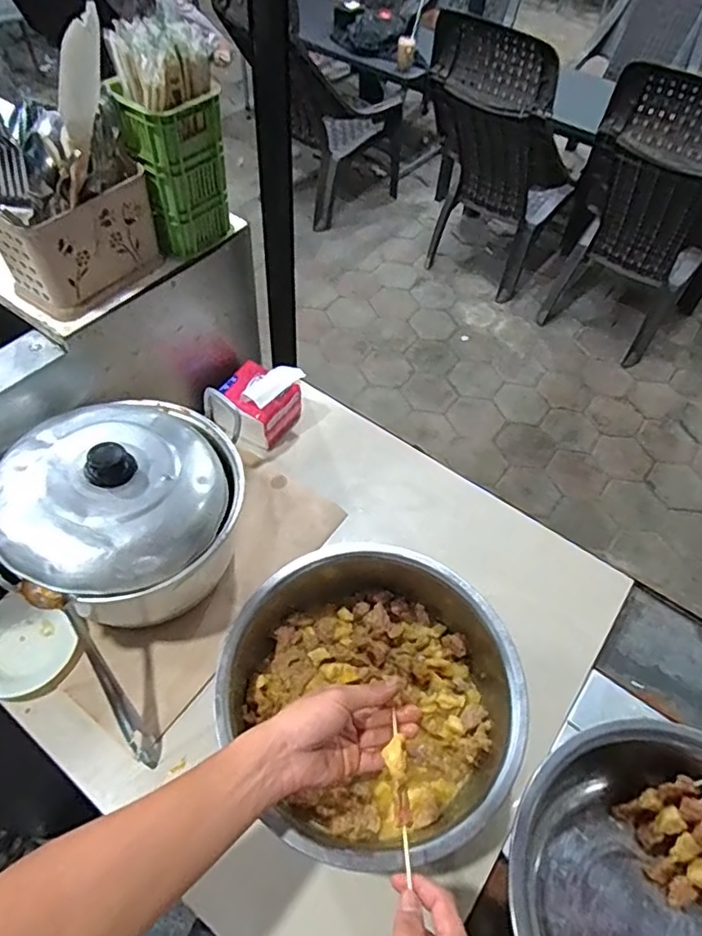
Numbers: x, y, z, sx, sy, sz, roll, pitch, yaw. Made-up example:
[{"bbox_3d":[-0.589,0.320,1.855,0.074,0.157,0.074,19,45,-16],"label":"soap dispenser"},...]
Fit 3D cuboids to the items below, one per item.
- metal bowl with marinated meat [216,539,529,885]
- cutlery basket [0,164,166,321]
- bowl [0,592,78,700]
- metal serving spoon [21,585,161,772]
[{"bbox_3d":[0.019,0.242,0.601,0.286,0.116,0.289,2,54,-2],"label":"metal bowl with marinated meat"},{"bbox_3d":[-0.297,-0.256,0.626,0.082,0.123,0.155,29,57,17],"label":"cutlery basket"},{"bbox_3d":[-0.375,0.206,0.655,0.117,0.035,0.106,17,55,8],"label":"bowl"},{"bbox_3d":[-0.257,0.205,0.580,0.030,0.227,0.042,-31,20,-23],"label":"metal serving spoon"}]

